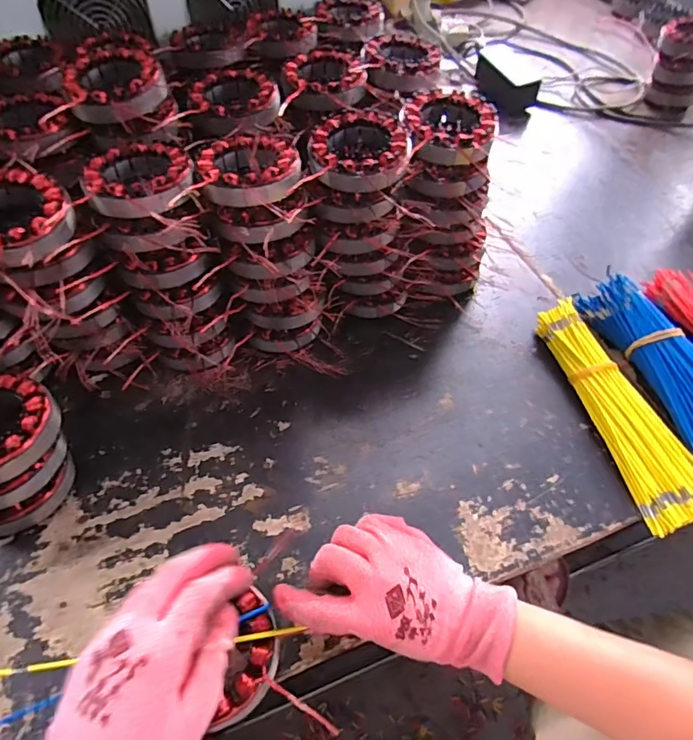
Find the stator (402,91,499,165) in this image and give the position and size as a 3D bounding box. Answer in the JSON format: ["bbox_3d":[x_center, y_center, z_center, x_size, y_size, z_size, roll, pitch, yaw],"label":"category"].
[{"bbox_3d":[0.095,-0.227,0.453,0.082,0.021,0.089,7,53,3],"label":"stator"}]

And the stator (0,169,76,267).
[{"bbox_3d":[-0.255,-0.113,0.371,0.087,0.027,0.085,1,53,-2],"label":"stator"}]

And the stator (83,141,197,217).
[{"bbox_3d":[-0.168,-0.151,0.406,0.091,0.035,0.083,1,53,-2],"label":"stator"}]

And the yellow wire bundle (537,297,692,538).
[{"bbox_3d":[0.264,0.034,0.473,0.067,0.034,0.242,-9,56,-10],"label":"yellow wire bundle"}]

